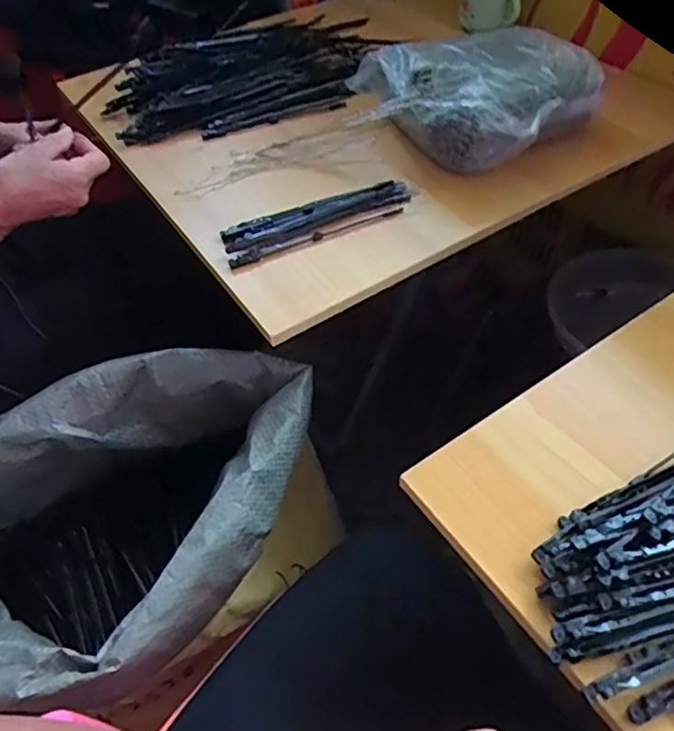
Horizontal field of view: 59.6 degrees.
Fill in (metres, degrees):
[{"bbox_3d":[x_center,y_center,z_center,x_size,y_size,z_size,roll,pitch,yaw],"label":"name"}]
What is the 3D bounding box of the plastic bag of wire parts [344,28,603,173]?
[{"bbox_3d":[0.142,-0.305,0.644,0.241,0.074,0.190,34,60,27],"label":"plastic bag of wire parts"}]

